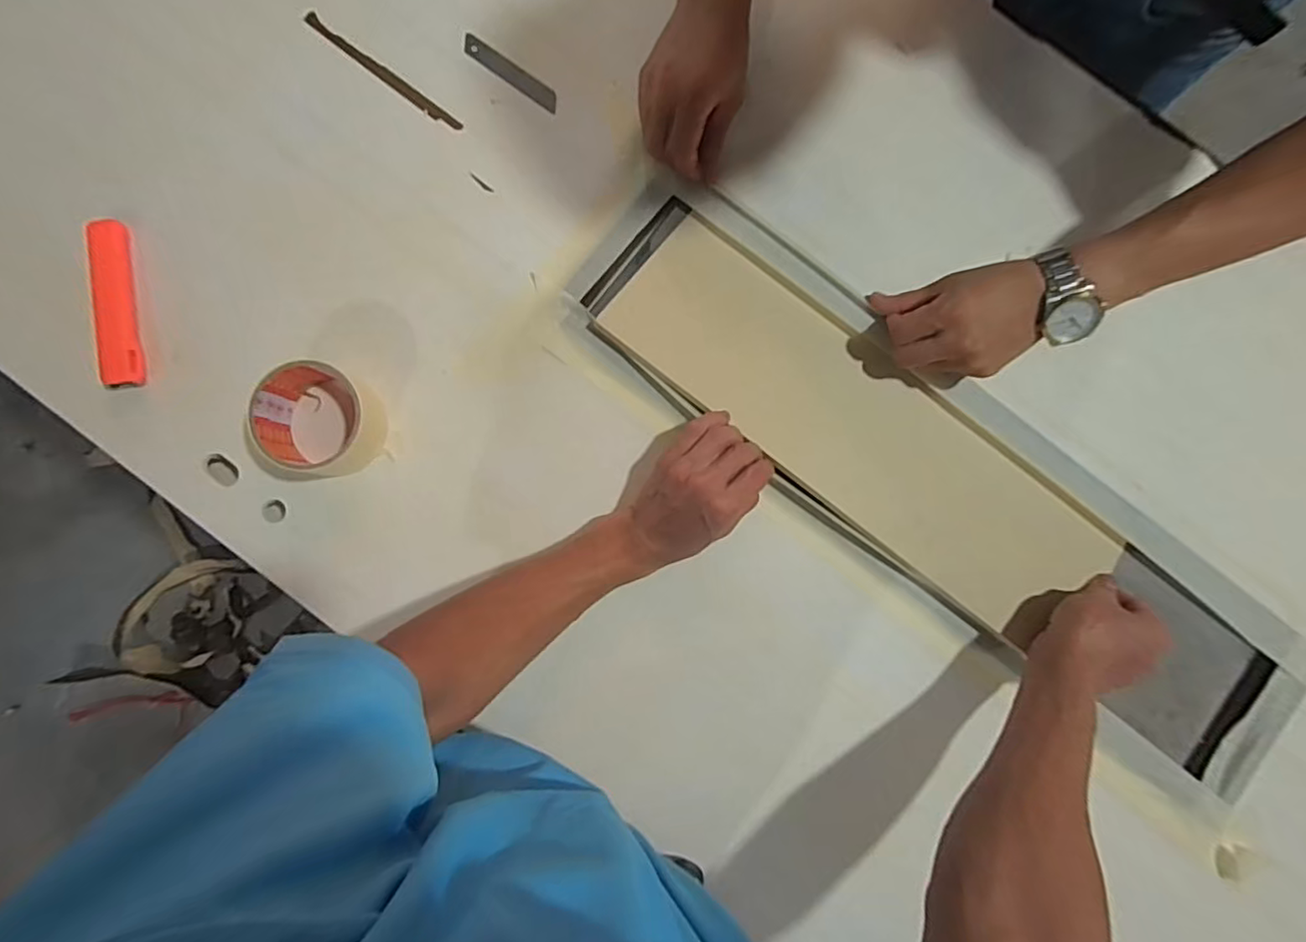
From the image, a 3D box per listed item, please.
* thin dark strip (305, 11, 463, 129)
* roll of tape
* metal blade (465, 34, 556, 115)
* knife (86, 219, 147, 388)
[{"bbox_3d":[-0.241,-0.355,0.522,0.170,0.004,0.012,37,84,1],"label":"thin dark strip"},{"bbox_3d":[-0.265,-0.040,0.466,0.079,0.051,0.083,0,84,-3],"label":"roll of tape"},{"bbox_3d":[-0.127,-0.359,0.524,0.101,0.004,0.020,35,84,1],"label":"metal blade"},{"bbox_3d":[-0.443,-0.140,0.480,0.028,0.010,0.144,-12,85,-4],"label":"knife"}]

